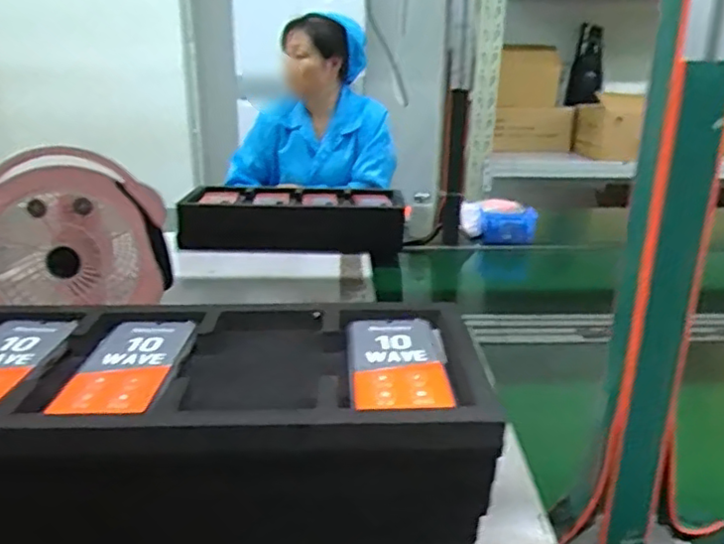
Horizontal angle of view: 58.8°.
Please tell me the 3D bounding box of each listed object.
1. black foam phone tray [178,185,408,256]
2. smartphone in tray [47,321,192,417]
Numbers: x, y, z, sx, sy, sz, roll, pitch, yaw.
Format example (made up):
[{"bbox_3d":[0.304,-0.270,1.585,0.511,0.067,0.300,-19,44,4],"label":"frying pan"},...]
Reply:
[{"bbox_3d":[-0.138,-0.121,1.446,0.452,0.096,0.241,-1,20,-4],"label":"black foam phone tray"},{"bbox_3d":[-0.201,0.079,0.553,0.079,0.011,0.161,1,20,1],"label":"smartphone in tray"}]

